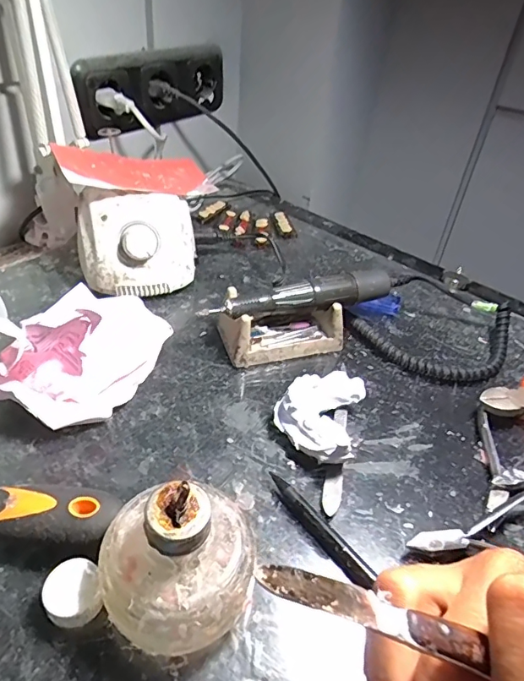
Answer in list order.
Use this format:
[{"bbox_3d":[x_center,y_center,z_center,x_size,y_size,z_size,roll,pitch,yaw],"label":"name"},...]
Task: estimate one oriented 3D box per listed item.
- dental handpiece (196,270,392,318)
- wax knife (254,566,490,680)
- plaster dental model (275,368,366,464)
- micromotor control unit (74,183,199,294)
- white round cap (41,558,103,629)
[{"bbox_3d":[0.035,-0.038,0.400,0.165,0.022,0.023,-6,42,-15],"label":"dental handpiece"},{"bbox_3d":[0.074,0.089,0.128,0.172,0.005,0.009,28,37,-16],"label":"wax knife"},{"bbox_3d":[0.040,0.052,0.340,0.056,0.032,0.079,15,41,10],"label":"plaster dental model"},{"bbox_3d":[-0.119,-0.092,0.453,0.108,0.084,0.080,-4,41,-12],"label":"micromotor control unit"},{"bbox_3d":[-0.095,0.131,0.240,0.025,0.018,0.030,-10,43,-18],"label":"white round cap"}]

